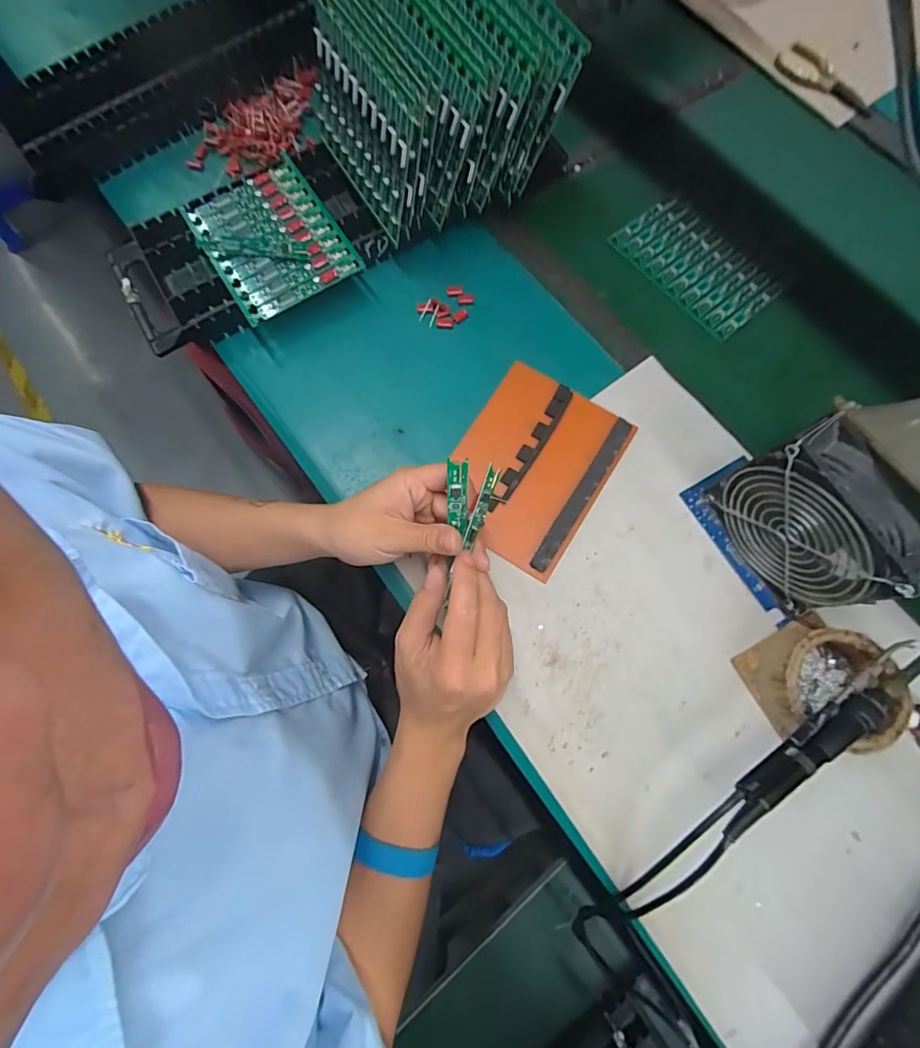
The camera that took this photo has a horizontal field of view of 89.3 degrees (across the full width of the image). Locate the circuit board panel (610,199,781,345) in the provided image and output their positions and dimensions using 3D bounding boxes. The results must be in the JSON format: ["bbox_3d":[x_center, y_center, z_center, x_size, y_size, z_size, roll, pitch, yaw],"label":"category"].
[{"bbox_3d":[0.248,-0.273,0.488,0.096,0.004,0.158,-39,78,-10],"label":"circuit board panel"}]

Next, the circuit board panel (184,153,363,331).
[{"bbox_3d":[-0.182,-0.277,0.449,0.119,0.015,0.149,-31,80,-5],"label":"circuit board panel"}]

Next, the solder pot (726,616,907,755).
[{"bbox_3d":[0.281,0.124,0.356,0.097,0.058,0.086,-30,77,-8],"label":"solder pot"}]

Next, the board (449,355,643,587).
[{"bbox_3d":[0.065,-0.054,0.427,0.132,0.008,0.170,32,77,8],"label":"board"}]

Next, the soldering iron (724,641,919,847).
[{"bbox_3d":[0.255,0.142,0.317,0.205,0.019,0.031,-34,77,-9],"label":"soldering iron"}]

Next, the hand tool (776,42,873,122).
[{"bbox_3d":[0.437,-0.531,0.561,0.041,0.024,0.126,-34,77,-9],"label":"hand tool"}]

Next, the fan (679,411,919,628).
[{"bbox_3d":[0.259,-0.002,0.354,0.058,0.124,0.132,-28,76,-7],"label":"fan"}]

